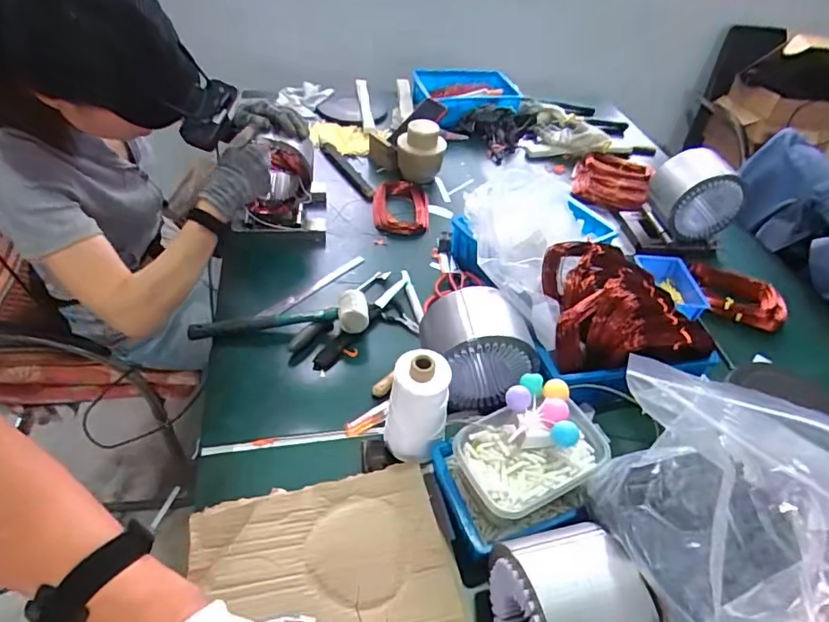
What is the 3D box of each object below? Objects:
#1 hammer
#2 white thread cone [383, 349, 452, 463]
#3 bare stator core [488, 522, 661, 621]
[{"bbox_3d":[-0.211,0.005,0.827,0.275,0.066,0.071,0,44,-8],"label":"hammer"},{"bbox_3d":[0.004,0.123,0.650,0.078,0.151,0.067,15,45,8],"label":"white thread cone"},{"bbox_3d":[0.149,0.304,0.502,0.113,0.148,0.149,-5,45,-12],"label":"bare stator core"}]

